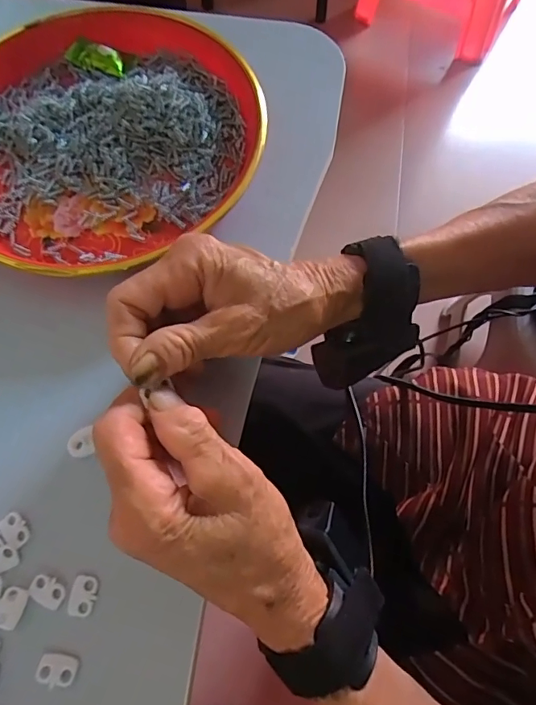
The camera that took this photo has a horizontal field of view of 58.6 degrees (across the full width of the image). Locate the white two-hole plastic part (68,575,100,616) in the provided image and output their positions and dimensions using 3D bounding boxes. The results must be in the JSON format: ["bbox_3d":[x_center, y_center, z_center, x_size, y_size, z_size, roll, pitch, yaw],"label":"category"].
[{"bbox_3d":[-0.092,0.120,0.236,0.013,0.004,0.018,2,68,1],"label":"white two-hole plastic part"}]

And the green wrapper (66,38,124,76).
[{"bbox_3d":[-0.127,-0.218,0.352,0.040,0.014,0.015,13,69,6],"label":"green wrapper"}]

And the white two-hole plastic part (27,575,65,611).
[{"bbox_3d":[-0.109,0.118,0.235,0.018,0.004,0.012,27,71,11],"label":"white two-hole plastic part"}]

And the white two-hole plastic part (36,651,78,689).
[{"bbox_3d":[-0.099,0.148,0.223,0.018,0.004,0.013,13,68,6],"label":"white two-hole plastic part"}]

